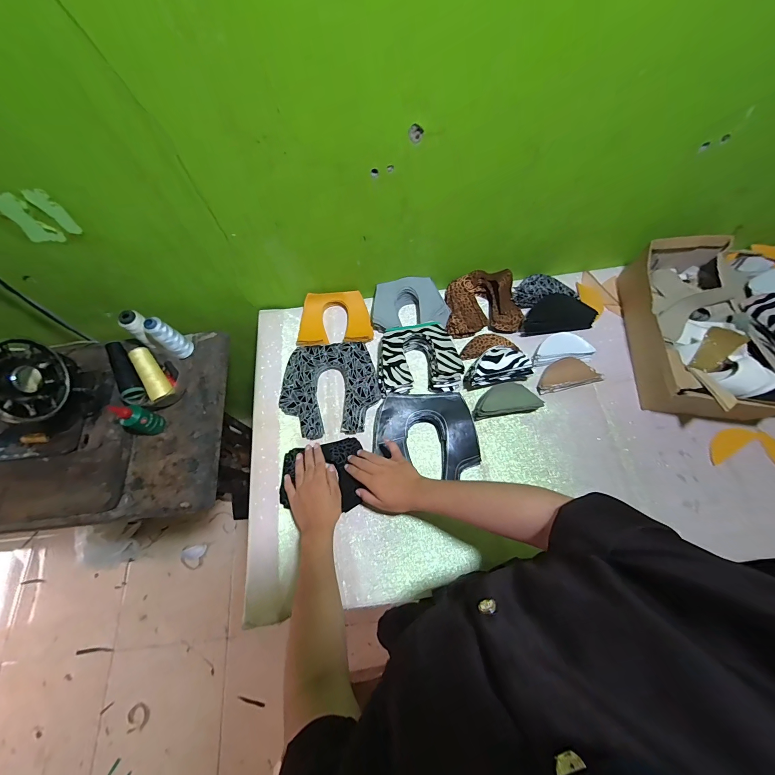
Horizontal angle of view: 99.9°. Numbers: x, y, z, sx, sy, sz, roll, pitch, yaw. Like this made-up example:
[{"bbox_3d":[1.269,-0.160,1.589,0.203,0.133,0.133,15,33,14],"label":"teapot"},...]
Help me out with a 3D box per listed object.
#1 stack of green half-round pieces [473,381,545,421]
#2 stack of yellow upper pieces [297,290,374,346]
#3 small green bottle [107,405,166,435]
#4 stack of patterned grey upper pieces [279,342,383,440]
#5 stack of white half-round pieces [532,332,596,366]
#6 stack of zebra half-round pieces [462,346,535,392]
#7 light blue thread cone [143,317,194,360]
[{"bbox_3d":[0.227,0.027,0.633,0.123,0.048,0.056,-8,68,0],"label":"stack of green half-round pieces"},{"bbox_3d":[-0.117,-0.151,0.726,0.159,0.031,0.126,-6,68,0],"label":"stack of yellow upper pieces"},{"bbox_3d":[-0.472,0.061,0.621,0.034,0.117,0.043,15,70,8],"label":"small green bottle"},{"bbox_3d":[-0.117,0.002,0.667,0.191,0.030,0.190,-8,68,-1],"label":"stack of patterned grey upper pieces"},{"bbox_3d":[0.359,-0.085,0.676,0.111,0.034,0.062,-6,68,0],"label":"stack of white half-round pieces"},{"bbox_3d":[0.218,-0.041,0.642,0.125,0.064,0.063,-9,68,-1],"label":"stack of zebra half-round pieces"},{"bbox_3d":[-0.456,-0.103,0.684,0.045,0.123,0.042,-1,68,2],"label":"light blue thread cone"}]

